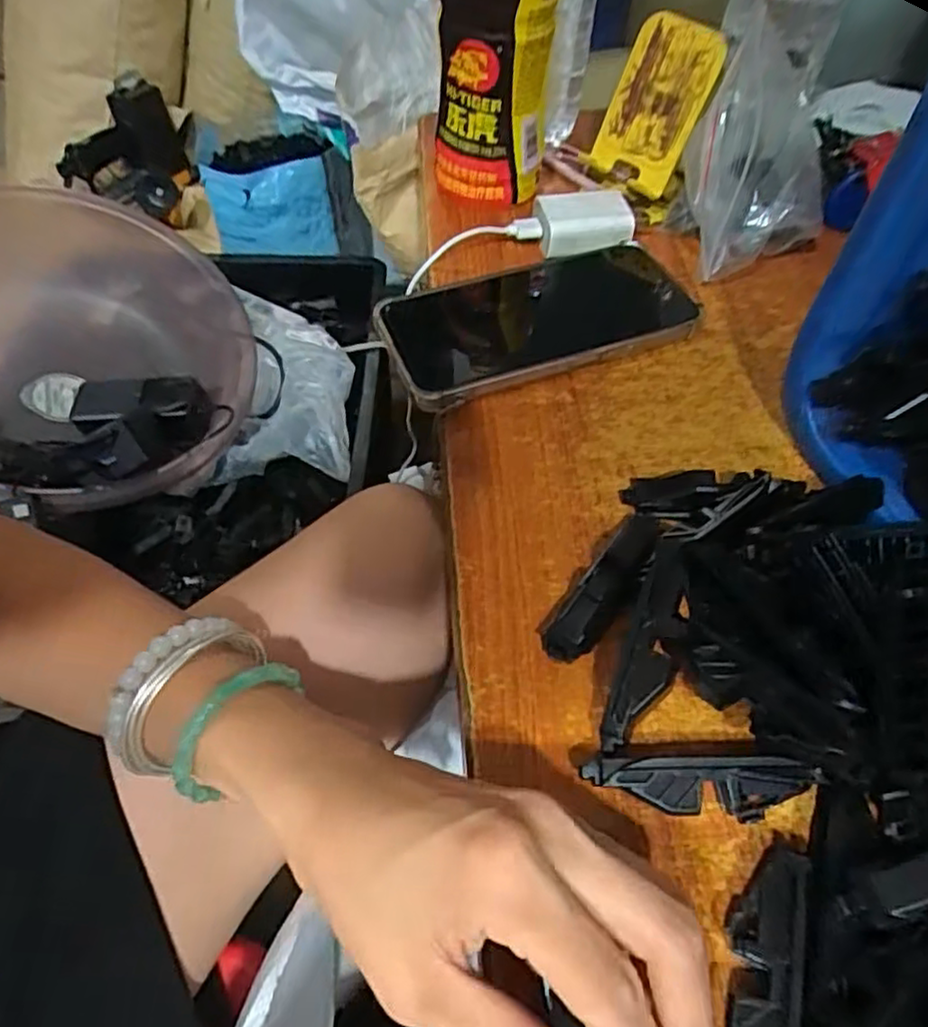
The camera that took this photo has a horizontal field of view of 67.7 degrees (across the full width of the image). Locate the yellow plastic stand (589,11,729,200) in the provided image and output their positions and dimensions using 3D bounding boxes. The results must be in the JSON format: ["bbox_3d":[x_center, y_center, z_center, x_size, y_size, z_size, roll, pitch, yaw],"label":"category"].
[{"bbox_3d":[0.116,-0.249,0.423,0.056,0.088,0.010,39,40,21],"label":"yellow plastic stand"}]

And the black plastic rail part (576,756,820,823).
[{"bbox_3d":[0.078,0.091,0.231,0.075,0.016,0.016,2,53,-1],"label":"black plastic rail part"}]

